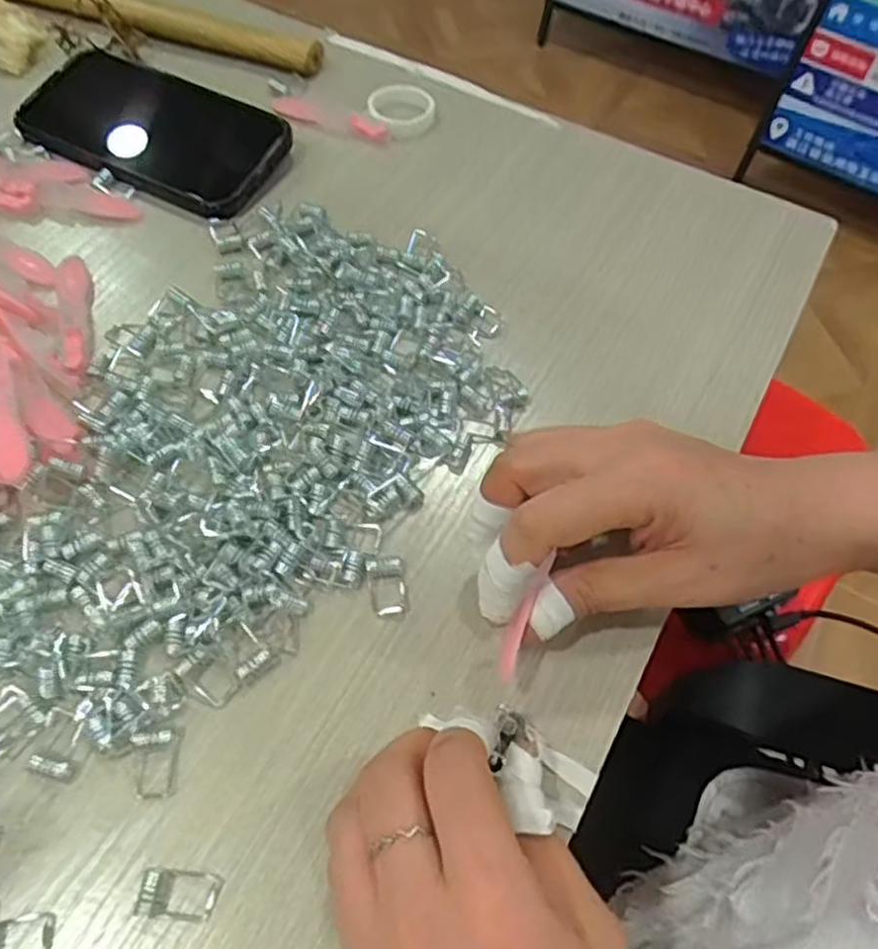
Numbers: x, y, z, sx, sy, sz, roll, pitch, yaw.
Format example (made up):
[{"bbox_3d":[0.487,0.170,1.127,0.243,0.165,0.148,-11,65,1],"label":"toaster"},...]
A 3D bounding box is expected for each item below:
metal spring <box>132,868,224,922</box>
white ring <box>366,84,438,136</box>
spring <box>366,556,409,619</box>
[{"bbox_3d":[-0.083,0.134,0.234,0.025,0.006,0.013,5,61,1],"label":"metal spring"},{"bbox_3d":[-0.022,-0.214,0.433,0.039,0.009,0.039,1,61,-2],"label":"white ring"},{"bbox_3d":[-0.020,0.044,0.287,0.015,0.007,0.023,-9,62,-7],"label":"spring"}]

